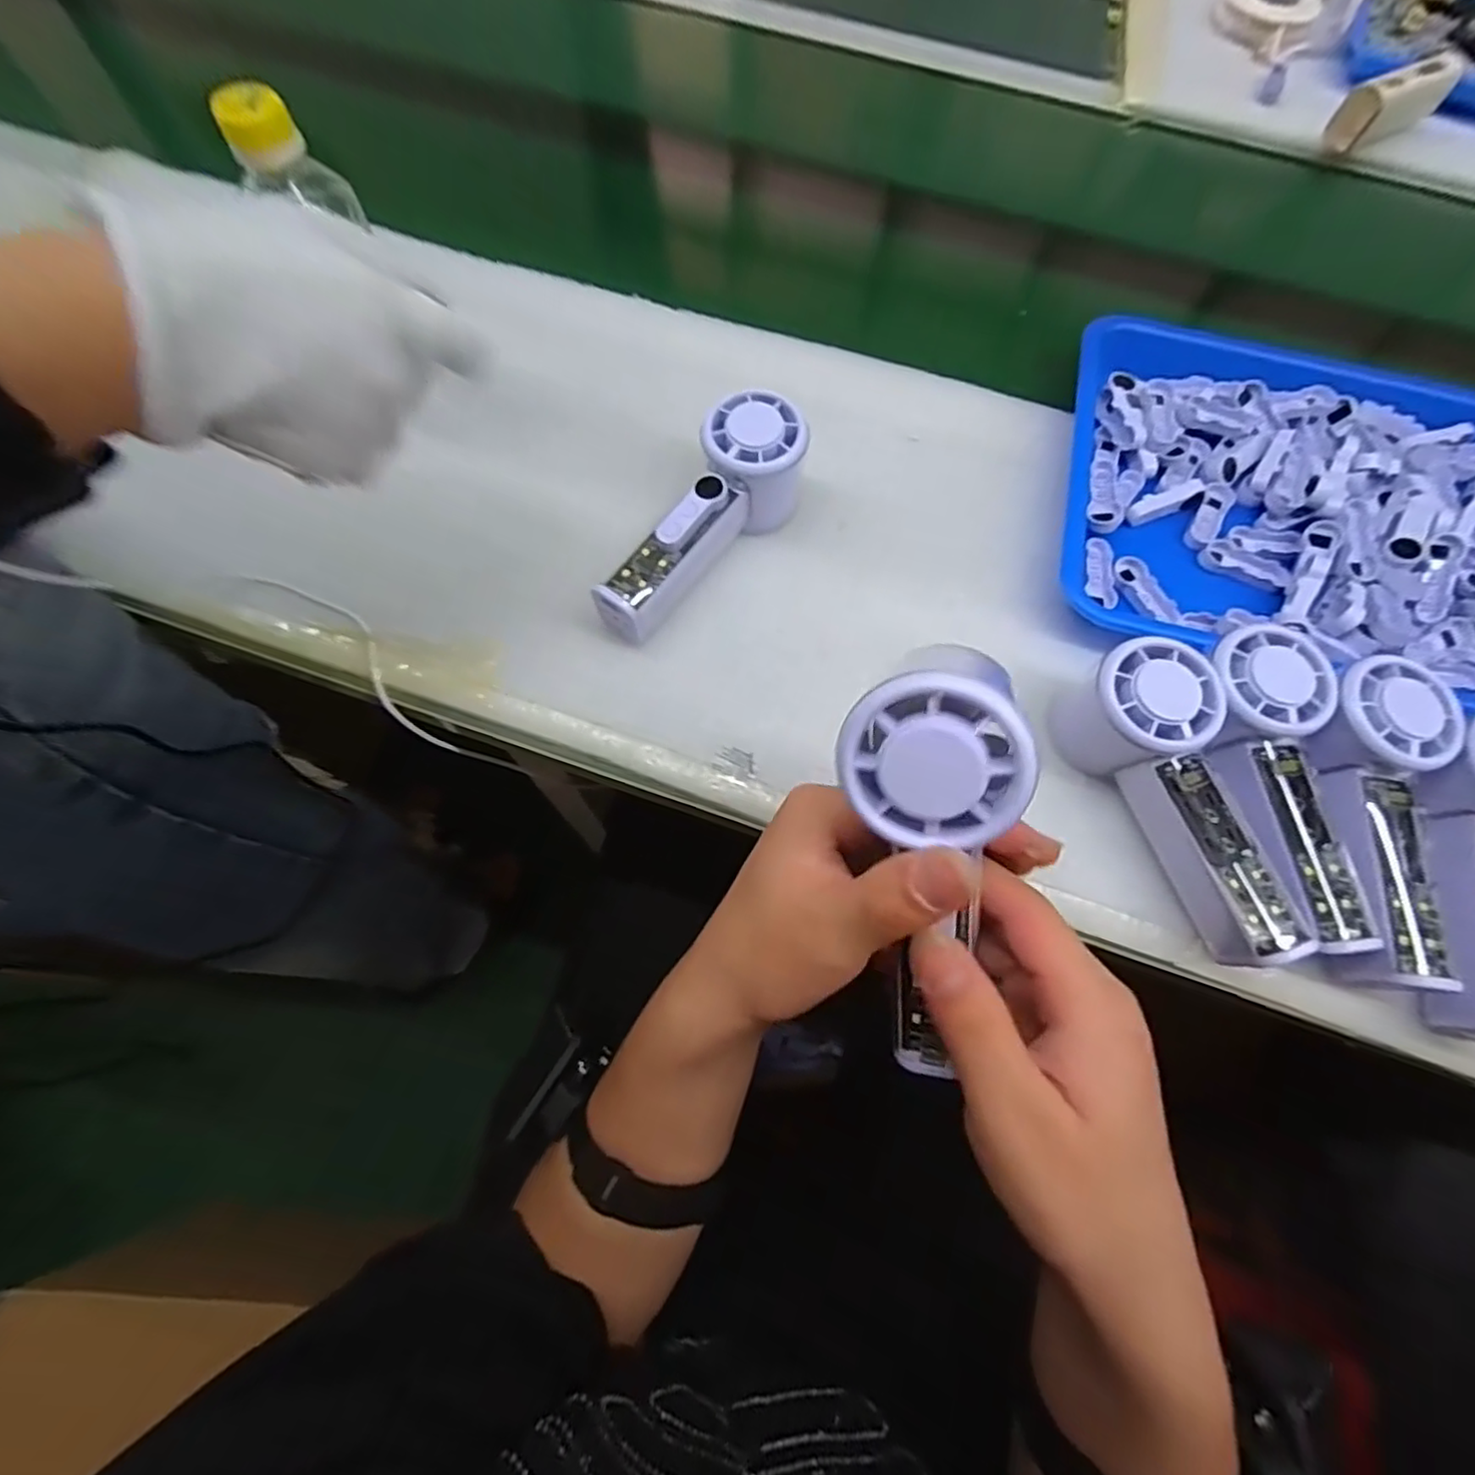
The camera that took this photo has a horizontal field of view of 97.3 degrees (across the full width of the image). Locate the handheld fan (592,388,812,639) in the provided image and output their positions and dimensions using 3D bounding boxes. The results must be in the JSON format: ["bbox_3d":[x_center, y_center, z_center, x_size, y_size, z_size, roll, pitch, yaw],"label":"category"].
[{"bbox_3d":[-0.023,-0.122,0.360,0.050,0.055,0.150,41,72,12],"label":"handheld fan"}]

